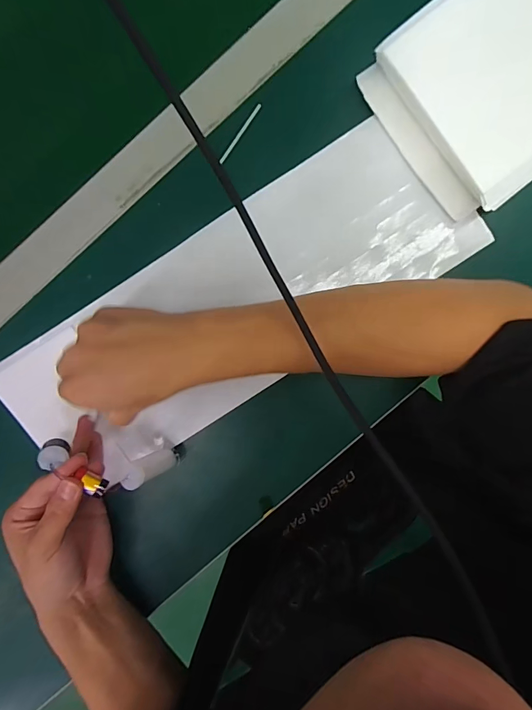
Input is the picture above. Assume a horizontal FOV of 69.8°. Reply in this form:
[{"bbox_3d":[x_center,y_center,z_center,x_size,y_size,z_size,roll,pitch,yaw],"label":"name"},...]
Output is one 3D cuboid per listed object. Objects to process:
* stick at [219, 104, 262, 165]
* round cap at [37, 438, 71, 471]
[{"bbox_3d":[-0.023,-0.196,0.338,0.004,0.006,0.061,33,94,-2],"label":"stick"},{"bbox_3d":[-0.171,0.080,0.308,0.024,0.012,0.021,-6,102,-39],"label":"round cap"}]

